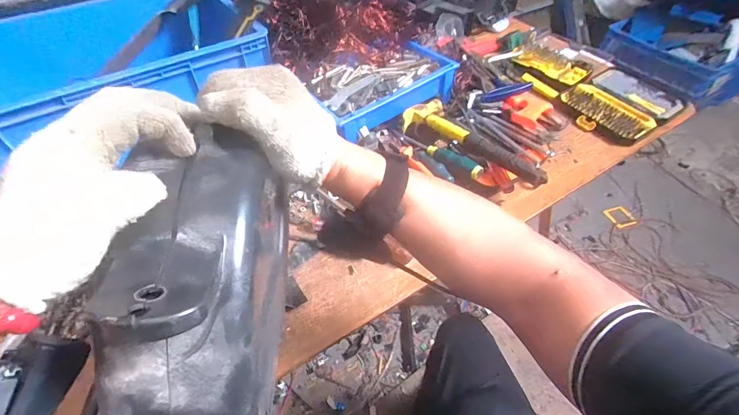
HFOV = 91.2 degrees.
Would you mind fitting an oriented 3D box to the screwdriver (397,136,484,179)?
[{"bbox_3d":[0.120,-0.100,0.661,0.022,0.023,0.200,-32,43,-25],"label":"screwdriver"}]

